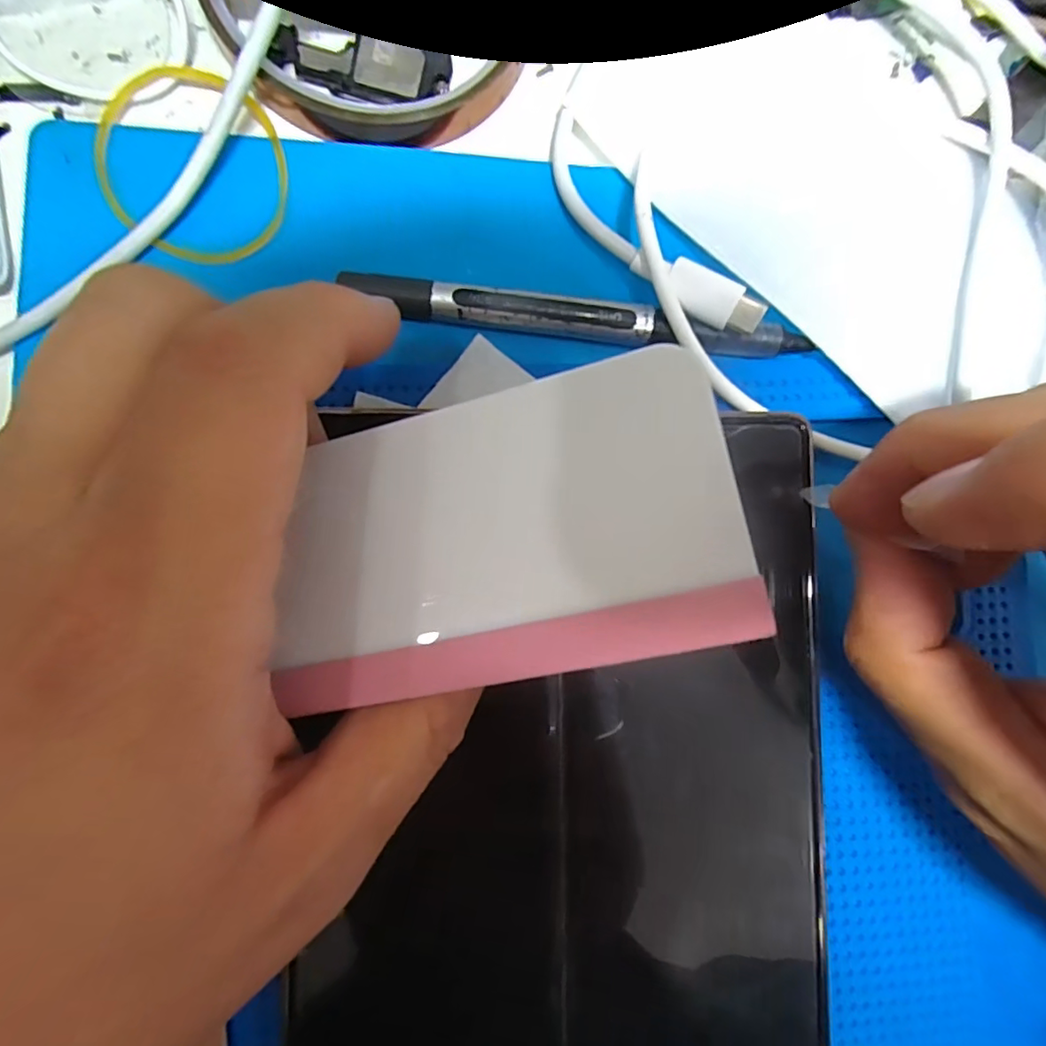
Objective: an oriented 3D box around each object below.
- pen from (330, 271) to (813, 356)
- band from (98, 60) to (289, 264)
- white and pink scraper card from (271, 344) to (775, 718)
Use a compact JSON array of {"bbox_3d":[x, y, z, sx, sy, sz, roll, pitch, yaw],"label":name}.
[{"bbox_3d":[0.014,-0.051,0.140,0.114,0.006,0.009,6,88,-4],"label":"pen"},{"bbox_3d":[-0.081,-0.090,0.140,0.046,0.005,0.049,17,87,-5],"label":"band"},{"bbox_3d":[-0.007,0.003,0.098,0.083,0.005,0.049,-14,84,13],"label":"white and pink scraper card"}]

